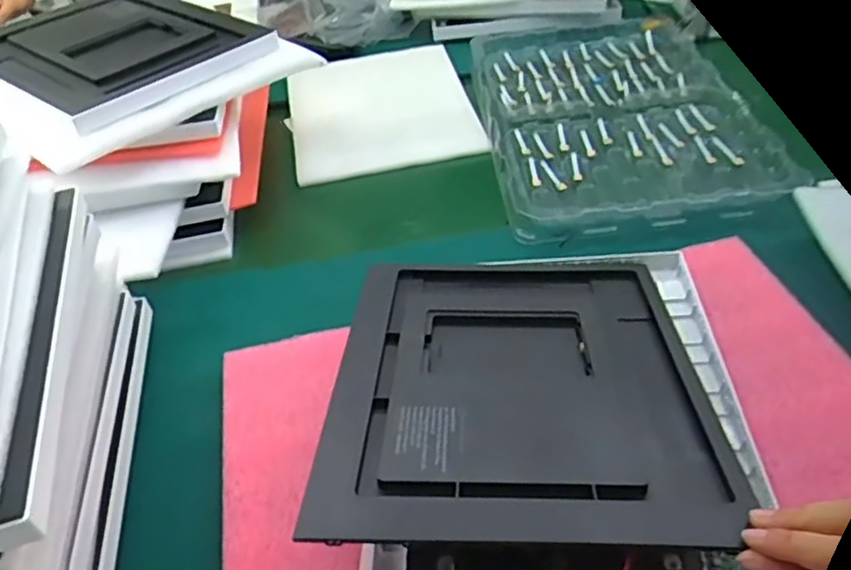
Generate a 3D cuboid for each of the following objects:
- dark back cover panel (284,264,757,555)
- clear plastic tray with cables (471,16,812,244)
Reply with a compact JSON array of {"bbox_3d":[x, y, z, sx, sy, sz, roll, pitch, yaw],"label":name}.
[{"bbox_3d":[0.065,0.061,0.461,0.242,0.011,0.291,1,30,4],"label":"dark back cover panel"},{"bbox_3d":[0.241,-0.241,0.890,0.321,0.036,0.516,-6,43,1],"label":"clear plastic tray with cables"}]

